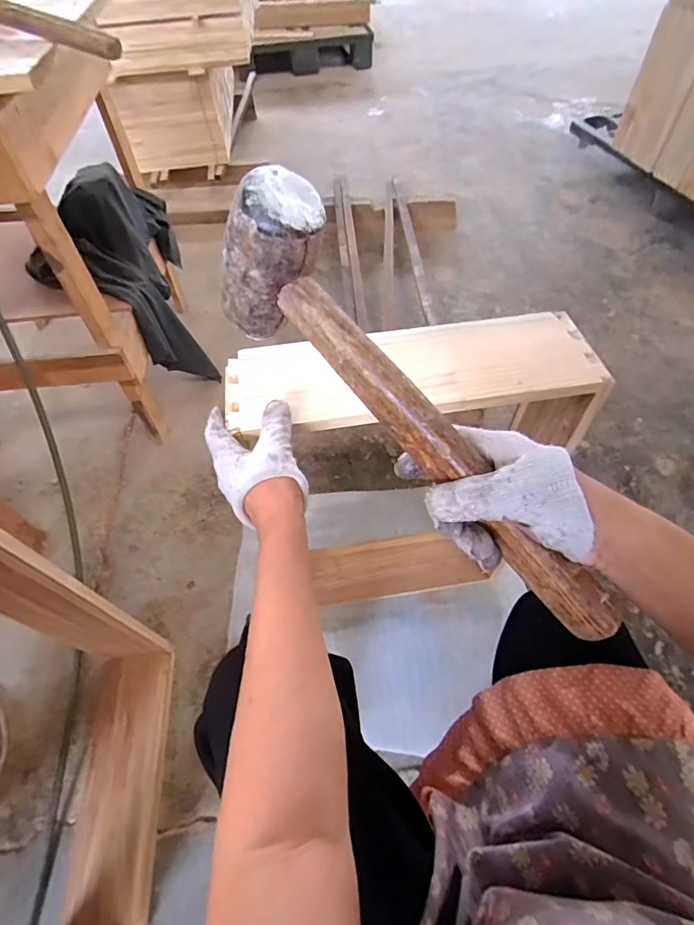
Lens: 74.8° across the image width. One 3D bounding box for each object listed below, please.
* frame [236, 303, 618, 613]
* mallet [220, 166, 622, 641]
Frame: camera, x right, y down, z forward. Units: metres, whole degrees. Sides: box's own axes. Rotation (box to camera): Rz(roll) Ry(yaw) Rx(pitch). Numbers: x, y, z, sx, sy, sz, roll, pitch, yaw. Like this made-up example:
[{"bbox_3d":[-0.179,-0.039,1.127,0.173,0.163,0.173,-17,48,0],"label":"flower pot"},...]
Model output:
[{"bbox_3d":[0.080,0.046,0.698,0.385,0.546,0.143,-11,58,-6],"label":"frame"},{"bbox_3d":[0.049,-0.016,0.298,0.050,0.087,0.354,-42,92,-23],"label":"mallet"}]

